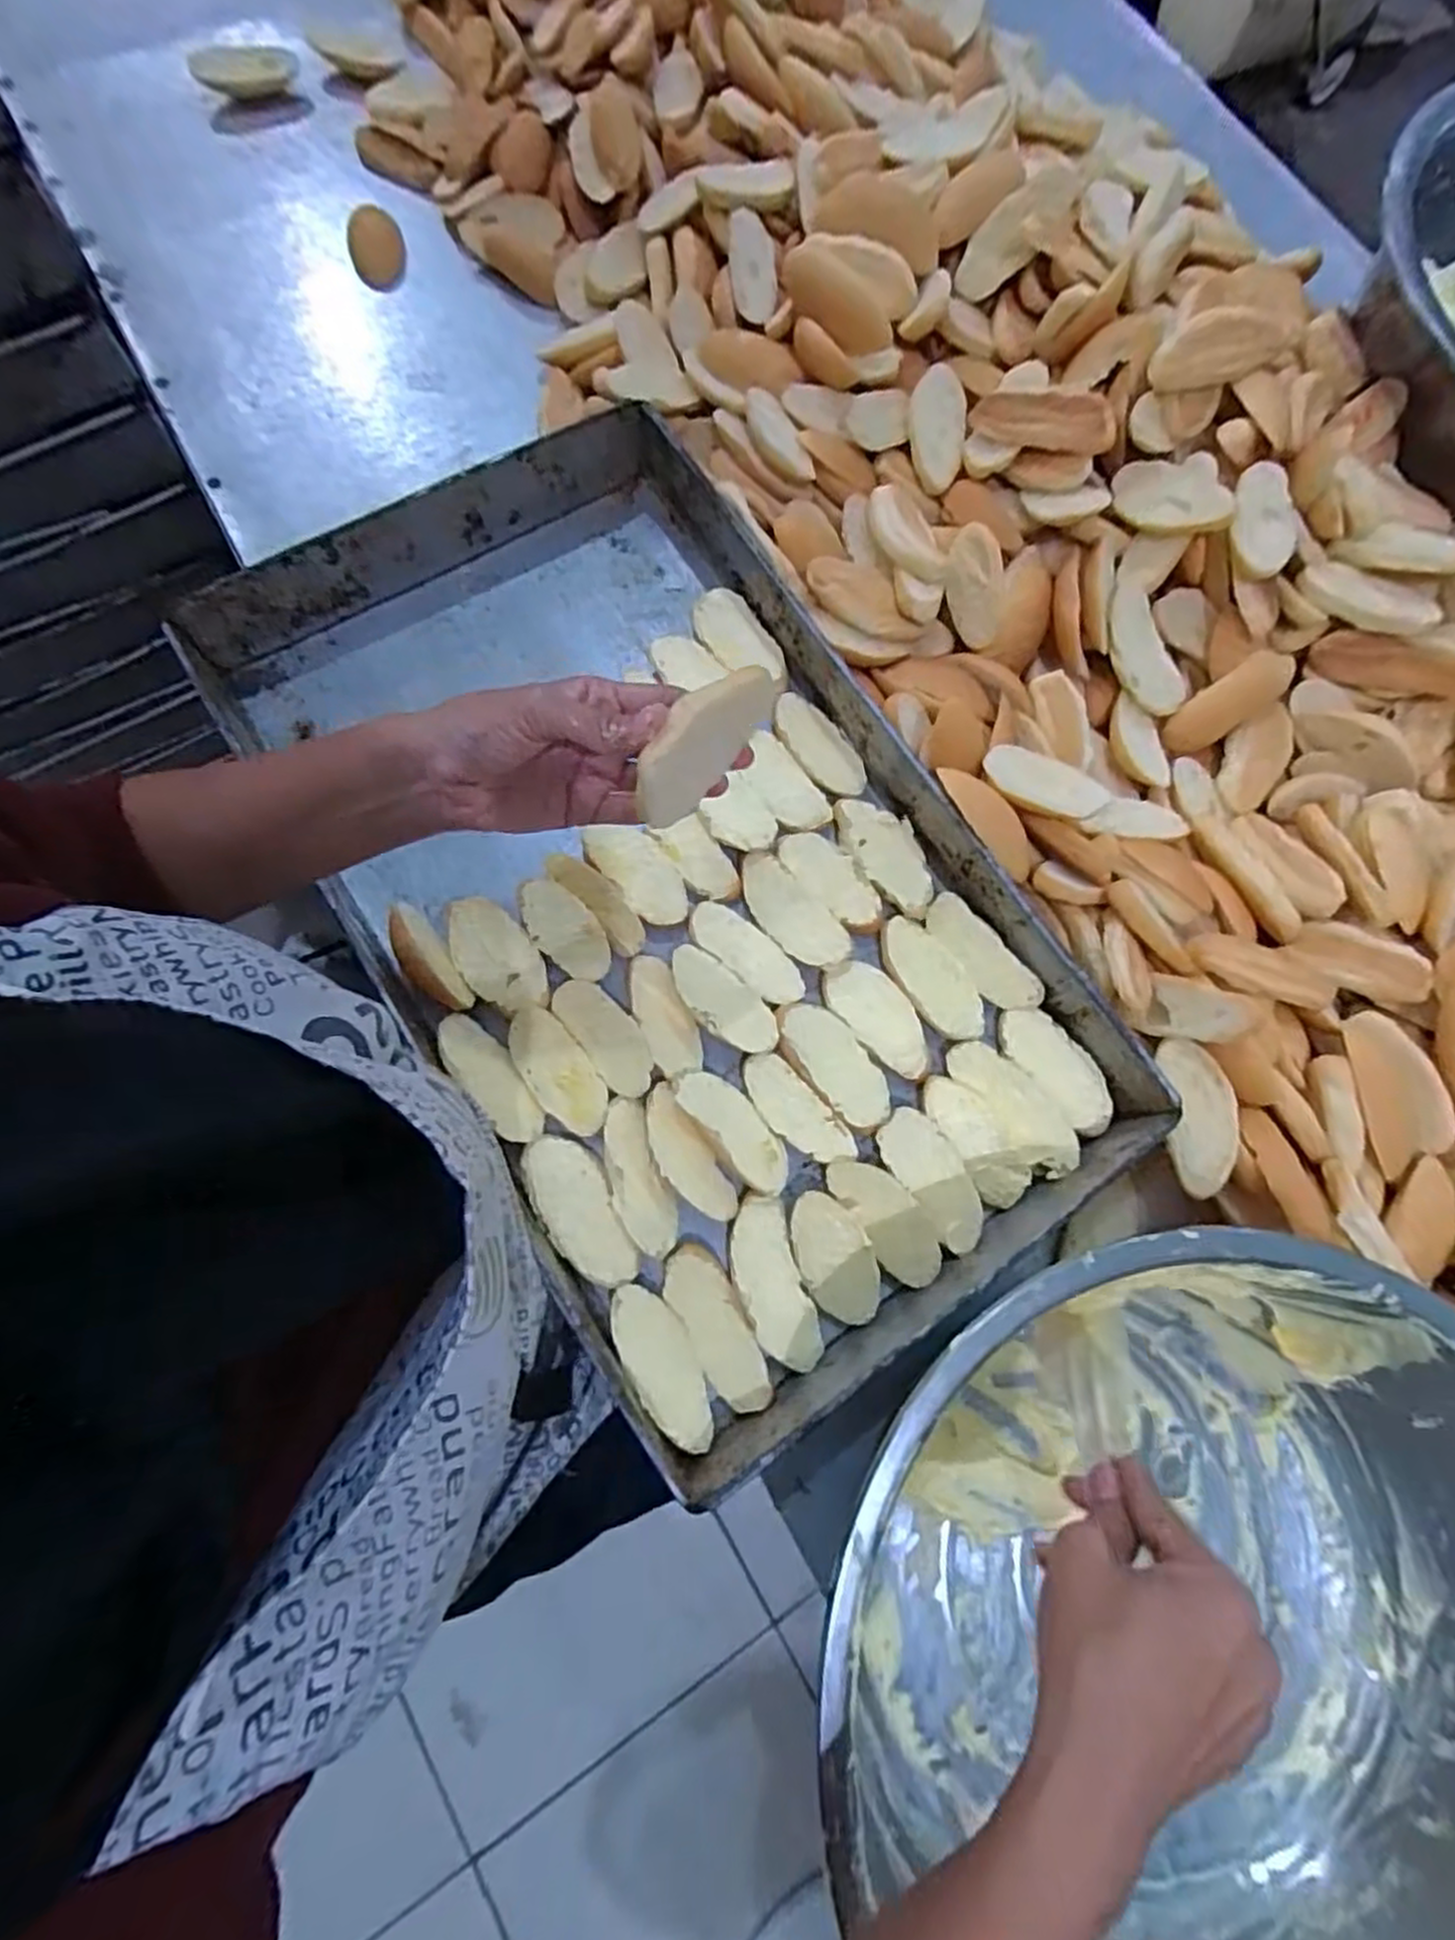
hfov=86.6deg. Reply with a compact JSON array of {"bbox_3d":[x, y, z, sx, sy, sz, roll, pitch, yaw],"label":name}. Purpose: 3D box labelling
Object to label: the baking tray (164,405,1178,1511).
[{"bbox_3d":[-0.046,-0.057,0.502,0.370,0.081,0.621,-33,79,-10],"label":"baking tray"}]

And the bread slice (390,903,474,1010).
[{"bbox_3d":[-0.188,-0.005,0.488,0.024,0.038,0.076,-32,80,-12],"label":"bread slice"}]

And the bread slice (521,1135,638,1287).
[{"bbox_3d":[-0.089,0.145,0.463,0.042,0.009,0.095,-28,79,-11],"label":"bread slice"}]

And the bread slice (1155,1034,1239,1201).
[{"bbox_3d":[0.293,0.091,0.480,0.041,0.013,0.094,2,75,-4],"label":"bread slice"}]

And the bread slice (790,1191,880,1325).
[{"bbox_3d":[0.065,0.173,0.461,0.044,0.010,0.078,-17,77,-9],"label":"bread slice"}]

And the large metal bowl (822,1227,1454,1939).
[{"bbox_3d":[0.231,0.330,0.387,0.368,0.153,0.371,1,75,-5],"label":"large metal bowl"}]

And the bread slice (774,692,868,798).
[{"bbox_3d":[0.066,-0.163,0.553,0.041,0.015,0.086,-40,81,-14],"label":"bread slice"}]

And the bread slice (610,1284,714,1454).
[{"bbox_3d":[-0.038,0.228,0.445,0.039,0.011,0.094,-23,75,-37],"label":"bread slice"}]

